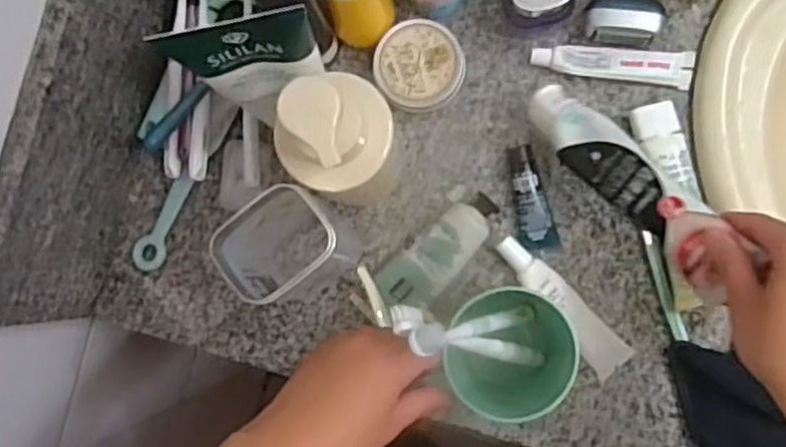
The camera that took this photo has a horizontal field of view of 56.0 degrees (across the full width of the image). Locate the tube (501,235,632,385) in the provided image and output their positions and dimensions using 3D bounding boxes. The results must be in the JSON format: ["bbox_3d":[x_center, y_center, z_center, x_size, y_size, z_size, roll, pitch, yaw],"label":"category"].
[{"bbox_3d":[0.129,0.064,0.568,0.031,0.021,0.130,-44,84,3],"label":"tube"}]

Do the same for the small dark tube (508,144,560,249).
[{"bbox_3d":[0.106,-0.020,0.577,0.028,0.022,0.080,-17,86,6],"label":"small dark tube"}]

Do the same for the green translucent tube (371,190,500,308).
[{"bbox_3d":[0.037,0.023,0.580,0.112,0.027,0.042,-45,83,3],"label":"green translucent tube"}]

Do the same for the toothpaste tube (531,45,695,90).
[{"bbox_3d":[0.171,-0.125,0.577,0.122,0.018,0.027,5,88,7],"label":"toothpaste tube"}]

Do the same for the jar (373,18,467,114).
[{"bbox_3d":[0.022,-0.122,0.587,0.068,0.039,0.070,0,88,5],"label":"jar"}]

